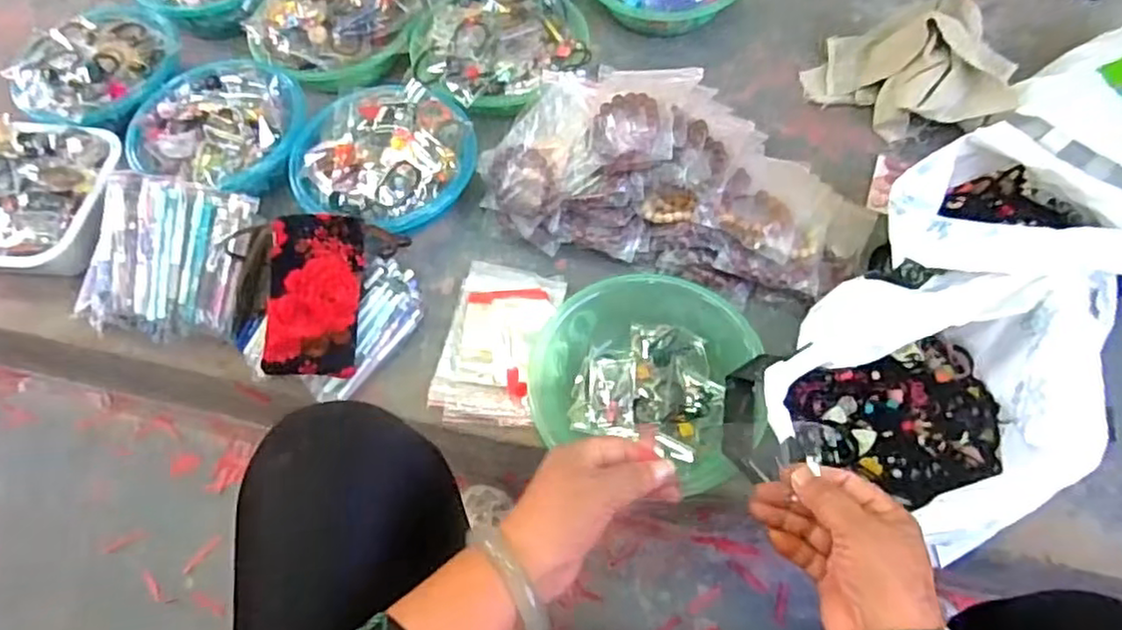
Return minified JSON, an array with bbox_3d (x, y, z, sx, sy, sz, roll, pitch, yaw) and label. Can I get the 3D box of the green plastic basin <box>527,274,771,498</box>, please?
[{"bbox_3d":[0.087,0.060,0.715,0.231,0.065,0.229,14,63,11],"label":"green plastic basin"}]

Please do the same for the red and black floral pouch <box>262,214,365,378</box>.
[{"bbox_3d":[-0.262,-0.023,0.729,0.093,0.019,0.176,2,74,-20],"label":"red and black floral pouch"}]

